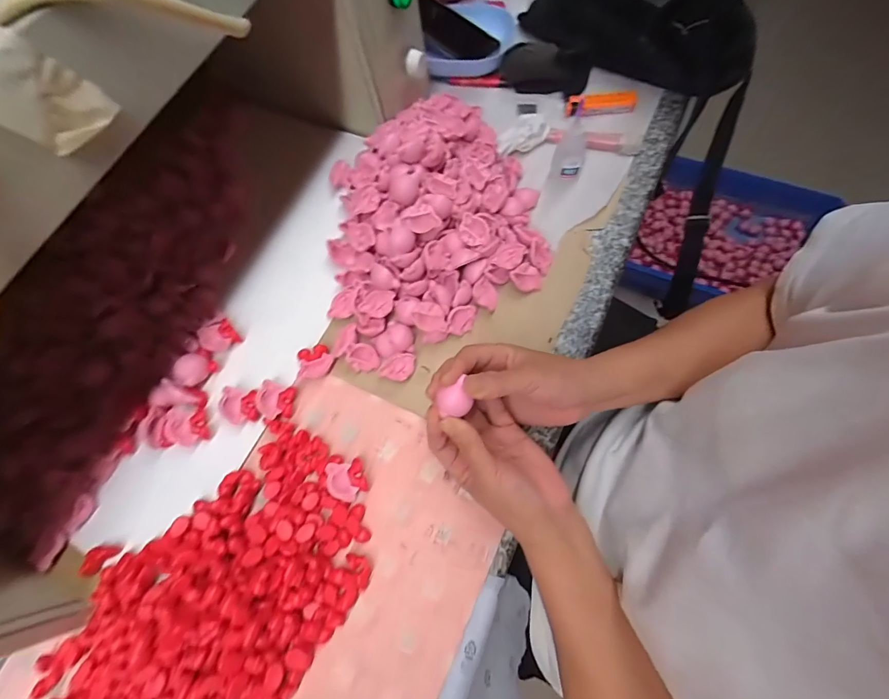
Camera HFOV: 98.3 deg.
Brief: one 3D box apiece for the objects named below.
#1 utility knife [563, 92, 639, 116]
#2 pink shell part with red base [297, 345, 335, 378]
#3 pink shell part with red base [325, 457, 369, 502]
[{"bbox_3d":[0.189,-0.298,0.466,0.079,0.018,0.025,1,70,6],"label":"utility knife"},{"bbox_3d":[-0.131,0.013,0.397,0.036,0.013,0.031,-11,69,2],"label":"pink shell part with red base"},{"bbox_3d":[-0.089,0.119,0.351,0.033,0.011,0.035,-16,69,0],"label":"pink shell part with red base"}]

